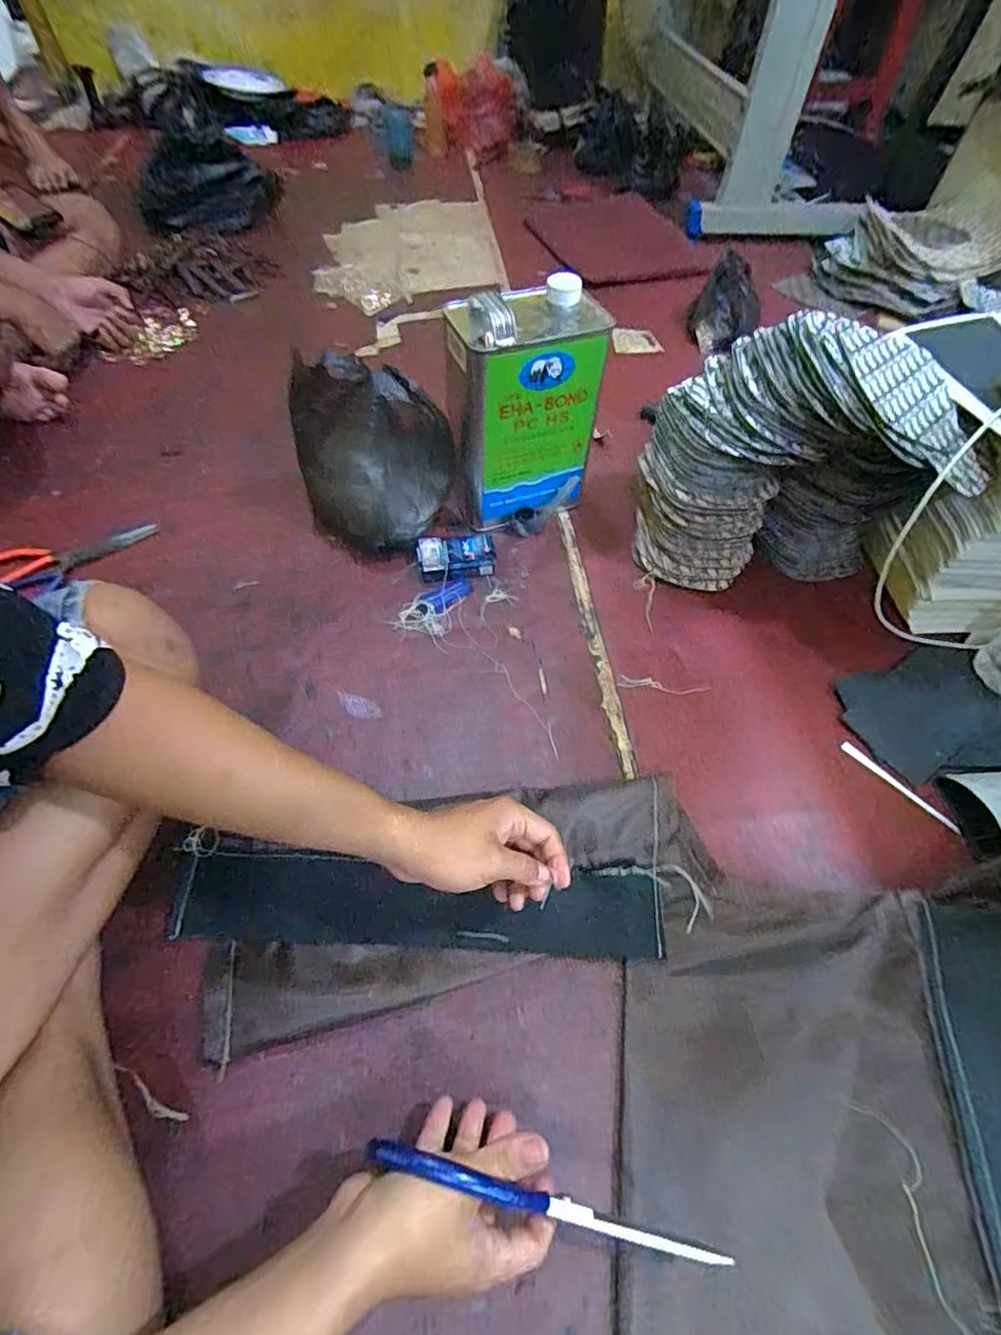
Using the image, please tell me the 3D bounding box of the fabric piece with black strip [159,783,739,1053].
[{"bbox_3d":[-0.042,0.200,0.510,0.441,0.022,0.158,-9,69,-5],"label":"fabric piece with black strip"}]

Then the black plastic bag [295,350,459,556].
[{"bbox_3d":[-0.153,-0.244,0.705,0.183,0.205,0.094,8,56,4],"label":"black plastic bag"}]

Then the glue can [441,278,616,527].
[{"bbox_3d":[0.028,-0.303,0.711,0.159,0.253,0.099,-11,56,-9],"label":"glue can"}]

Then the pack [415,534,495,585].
[{"bbox_3d":[-0.054,-0.136,0.727,0.092,0.021,0.061,-10,56,-8],"label":"pack"}]

